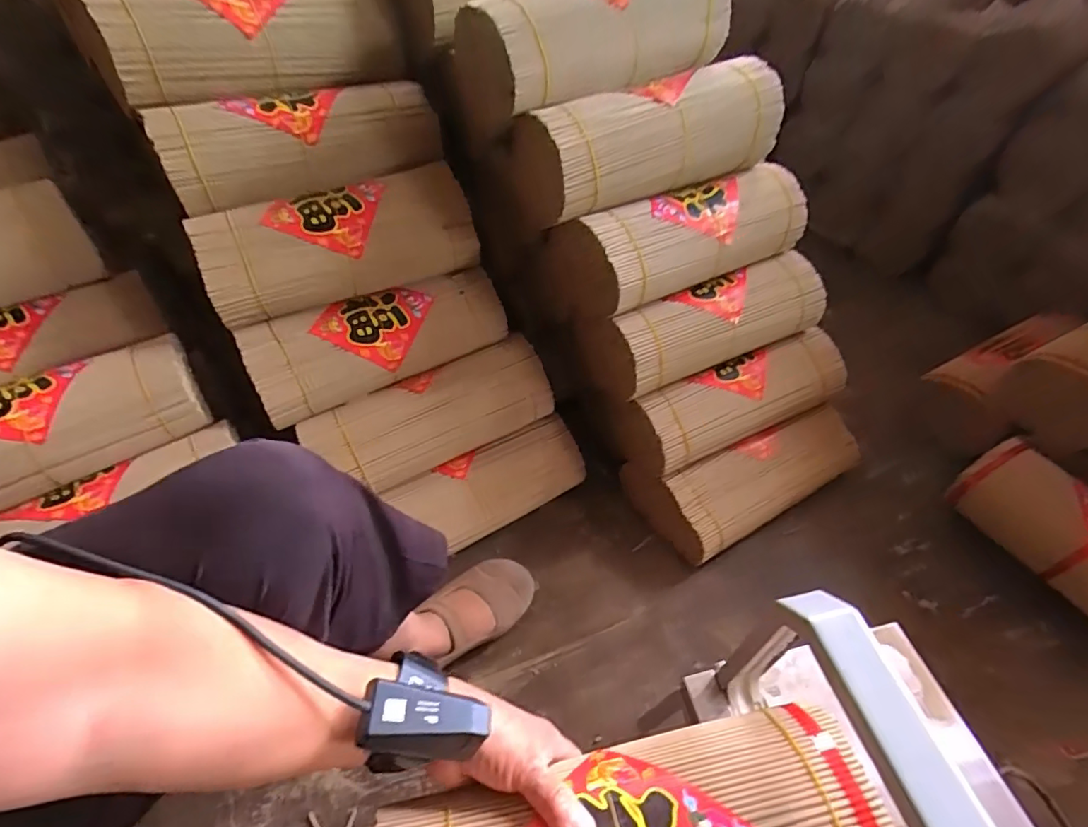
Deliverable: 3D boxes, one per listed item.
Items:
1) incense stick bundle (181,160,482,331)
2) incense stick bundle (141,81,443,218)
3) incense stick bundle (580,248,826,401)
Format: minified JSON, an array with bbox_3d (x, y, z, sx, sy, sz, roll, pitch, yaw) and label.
[{"bbox_3d":[-0.245,-0.205,0.649,0.313,0.102,0.103,-24,53,-19],"label":"incense stick bundle"},{"bbox_3d":[-0.282,-0.321,0.640,0.316,0.101,0.092,-20,52,-16],"label":"incense stick bundle"},{"bbox_3d":[0.218,-0.127,0.736,0.324,0.121,0.126,-21,53,-17],"label":"incense stick bundle"}]

